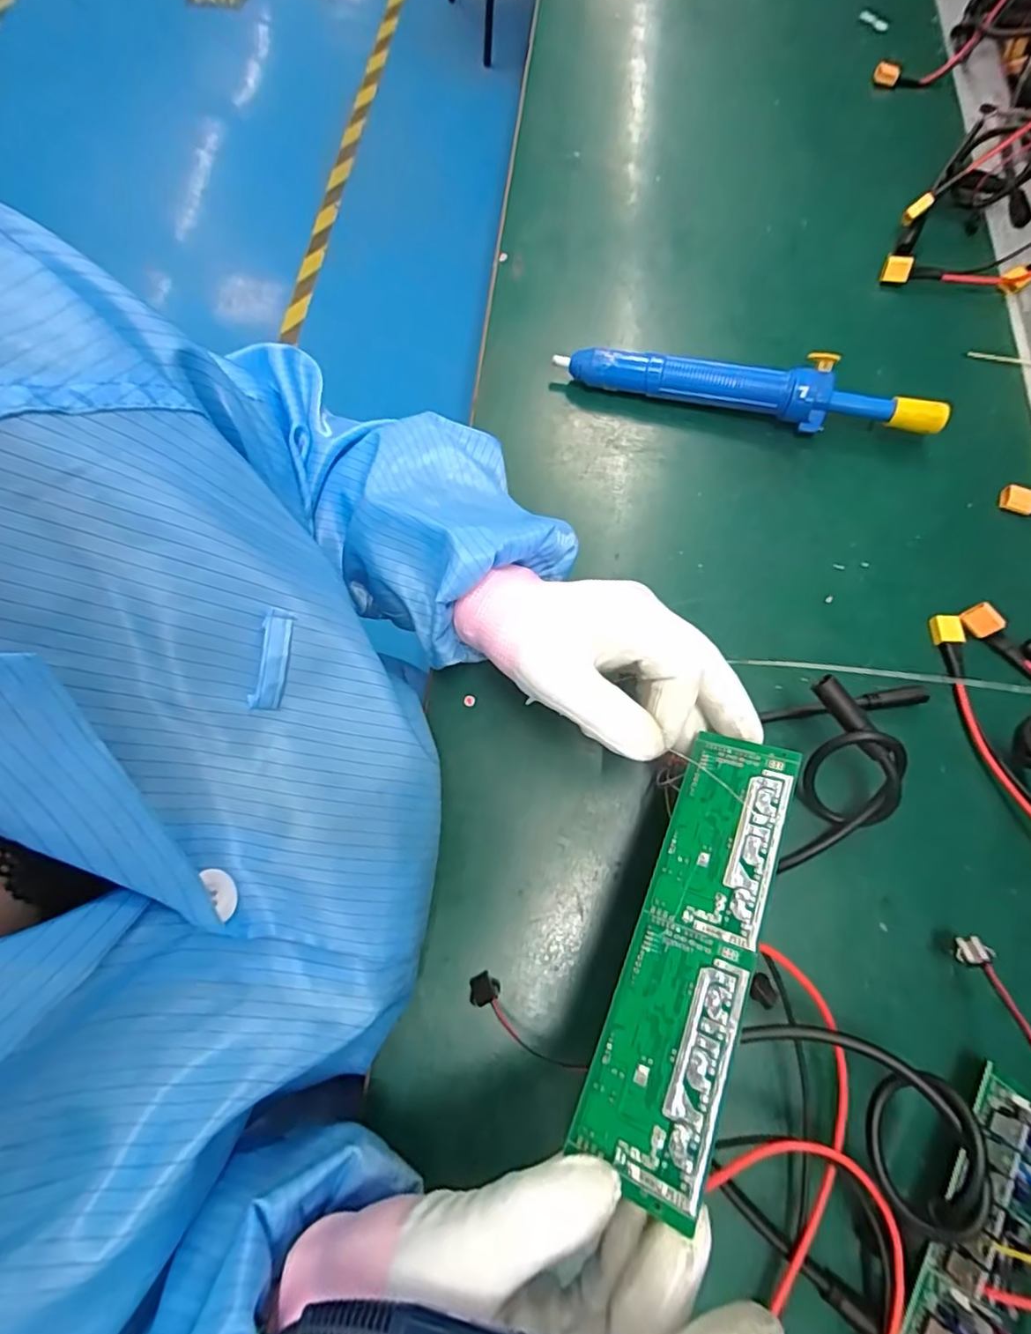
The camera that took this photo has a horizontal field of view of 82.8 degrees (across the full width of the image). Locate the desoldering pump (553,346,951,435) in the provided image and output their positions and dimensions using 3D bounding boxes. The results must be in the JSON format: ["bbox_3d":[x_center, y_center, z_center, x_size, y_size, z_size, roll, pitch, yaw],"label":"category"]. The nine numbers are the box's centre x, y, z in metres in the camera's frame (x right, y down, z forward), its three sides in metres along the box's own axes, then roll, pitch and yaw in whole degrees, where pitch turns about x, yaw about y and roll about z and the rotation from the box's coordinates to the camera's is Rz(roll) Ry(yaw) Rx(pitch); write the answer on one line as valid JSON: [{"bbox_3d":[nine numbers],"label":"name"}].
[{"bbox_3d":[0.160,-0.195,0.407,0.254,0.035,0.033,14,70,6],"label":"desoldering pump"}]

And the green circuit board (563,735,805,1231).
[{"bbox_3d":[0.072,0.104,0.231,0.045,0.004,0.168,11,59,28],"label":"green circuit board"}]

